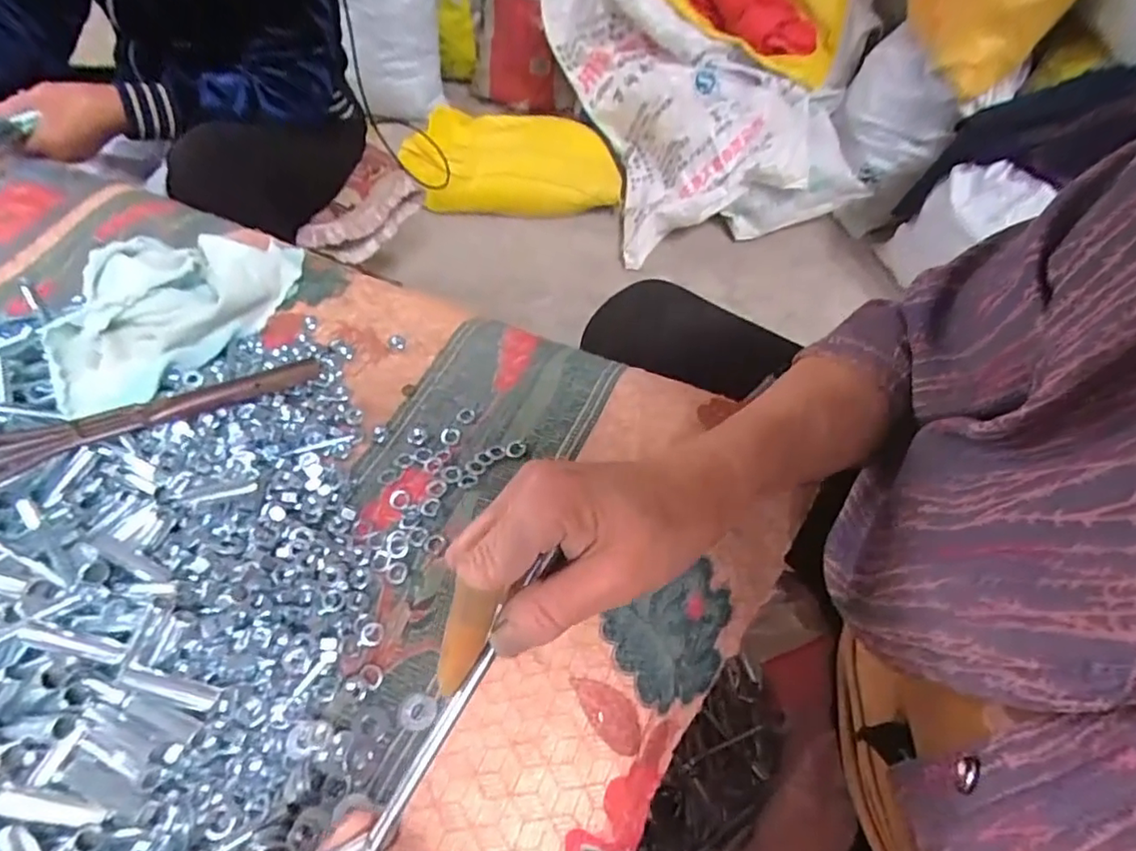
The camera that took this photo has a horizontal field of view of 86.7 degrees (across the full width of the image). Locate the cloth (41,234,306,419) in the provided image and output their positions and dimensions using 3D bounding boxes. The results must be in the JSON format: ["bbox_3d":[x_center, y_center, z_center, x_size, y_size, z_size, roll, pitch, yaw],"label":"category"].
[{"bbox_3d":[-0.292,-0.095,0.454,0.099,0.073,0.206,24,56,18],"label":"cloth"}]

